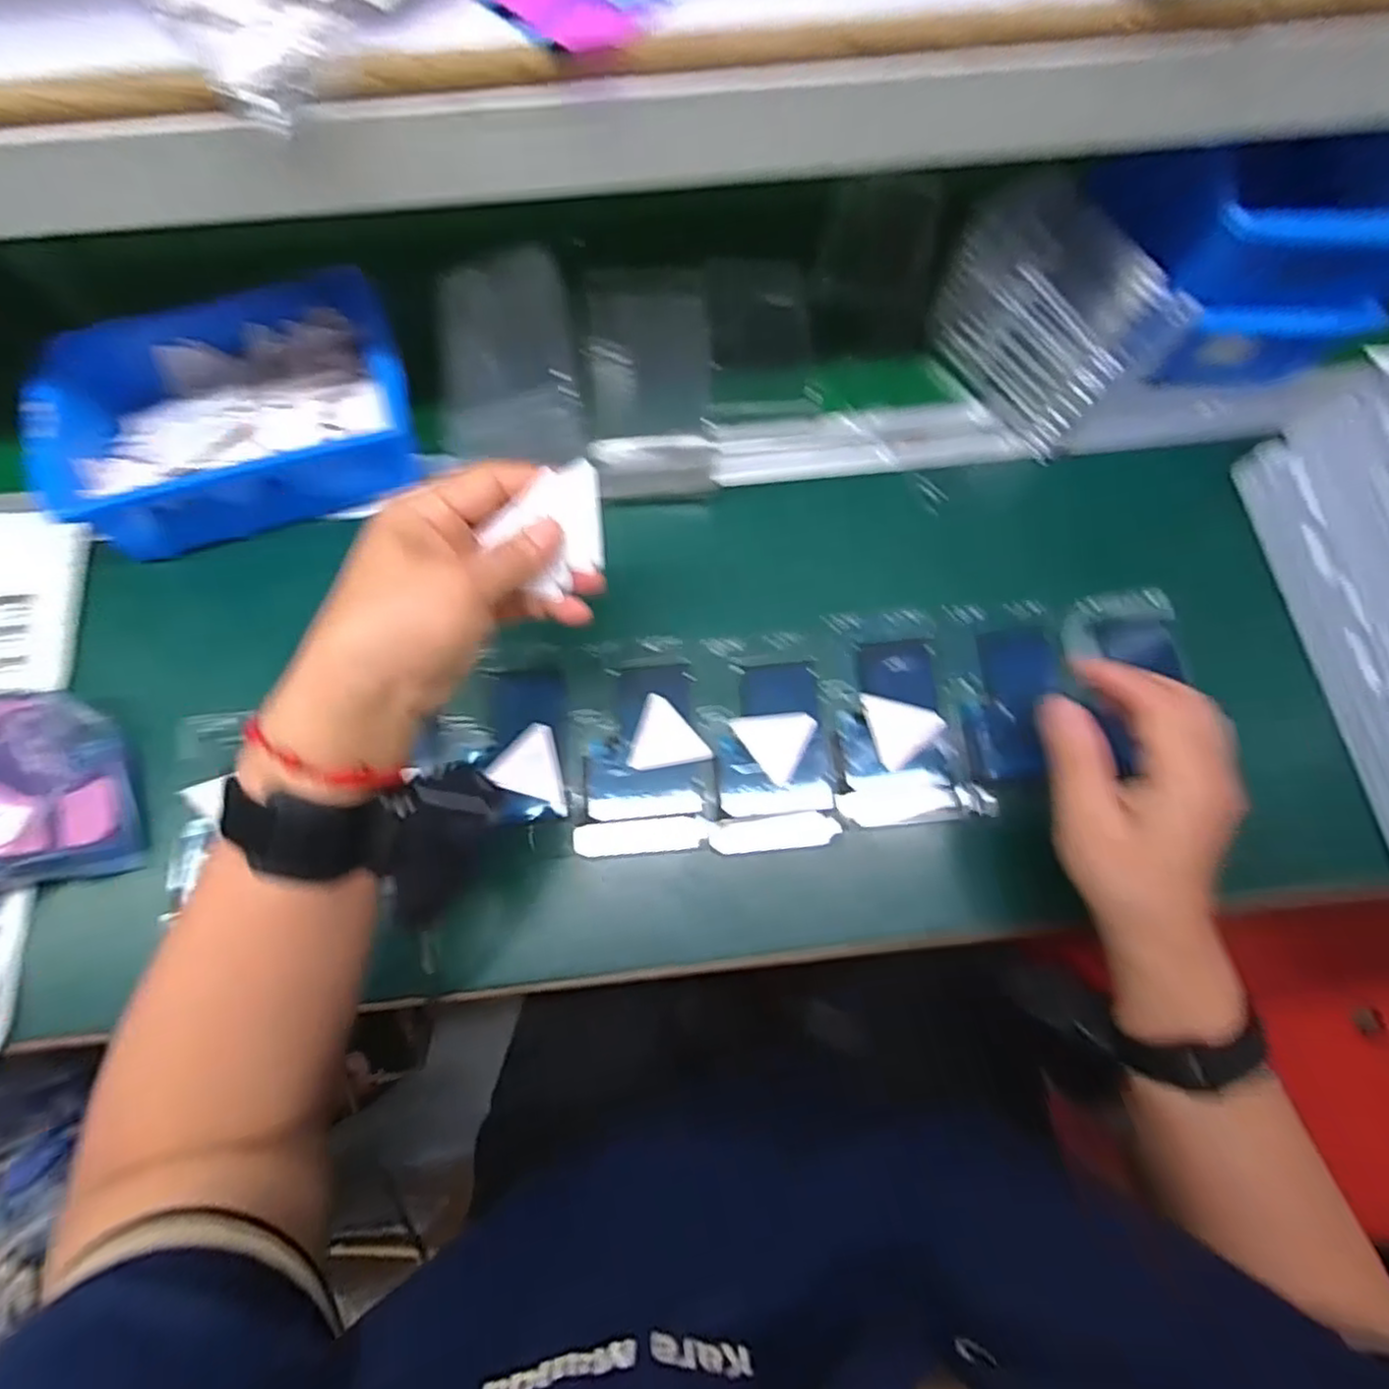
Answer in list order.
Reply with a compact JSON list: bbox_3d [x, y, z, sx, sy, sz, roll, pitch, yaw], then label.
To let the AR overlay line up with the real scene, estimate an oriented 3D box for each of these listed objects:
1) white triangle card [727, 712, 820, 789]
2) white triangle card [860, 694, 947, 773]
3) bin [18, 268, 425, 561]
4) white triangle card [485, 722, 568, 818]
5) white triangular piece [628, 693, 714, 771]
[{"bbox_3d":[0.052,0.024,0.416,0.041,0.004,0.045,-34,76,-9],"label":"white triangle card"},{"bbox_3d":[0.126,0.018,0.419,0.042,0.004,0.046,-15,74,-4],"label":"white triangle card"},{"bbox_3d":[-0.280,-0.171,0.440,0.204,0.068,0.141,-13,74,-4],"label":"bin"},{"bbox_3d":[-0.089,0.040,0.408,0.049,0.007,0.041,24,75,7],"label":"white triangle card"},{"bbox_3d":[-0.017,0.021,0.416,0.046,0.007,0.042,-8,73,-2],"label":"white triangular piece"}]

